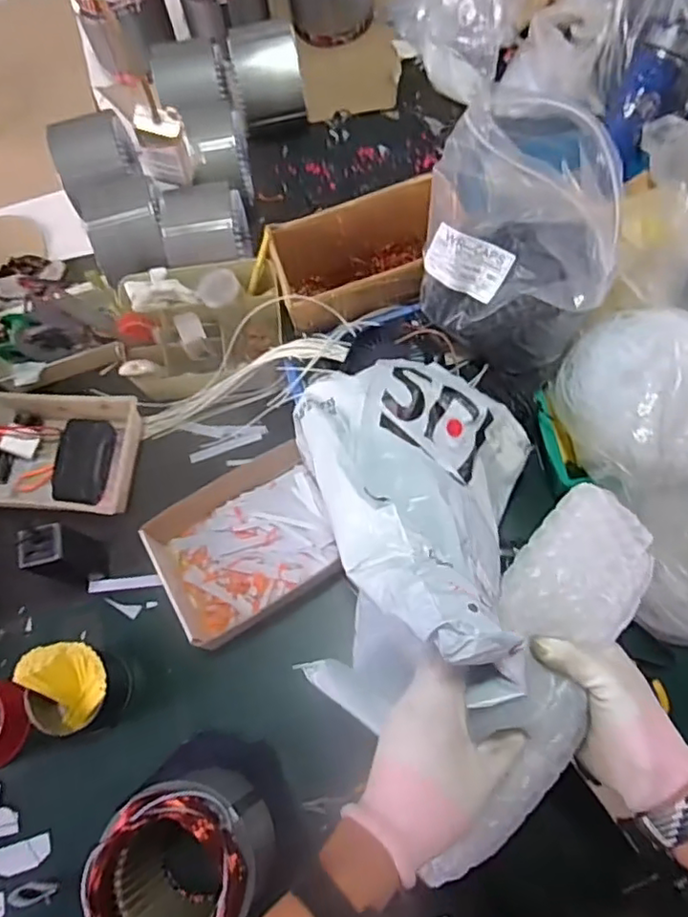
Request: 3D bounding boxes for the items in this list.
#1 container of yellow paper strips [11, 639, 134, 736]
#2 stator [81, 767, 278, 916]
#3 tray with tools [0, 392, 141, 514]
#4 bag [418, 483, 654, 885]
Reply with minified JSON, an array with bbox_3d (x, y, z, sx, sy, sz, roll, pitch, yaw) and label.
[{"bbox_3d":[-0.324,0.278,0.723,0.096,0.087,0.098,-13,69,-1],"label":"container of yellow paper strips"},{"bbox_3d":[-0.159,0.414,0.616,0.153,0.165,0.148,-29,70,-7],"label":"stator"},{"bbox_3d":[-0.422,-0.005,0.863,0.247,0.059,0.176,4,70,6],"label":"tray with tools"},{"bbox_3d":[0.156,0.177,0.461,0.103,0.056,0.320,19,87,9],"label":"bag"}]

